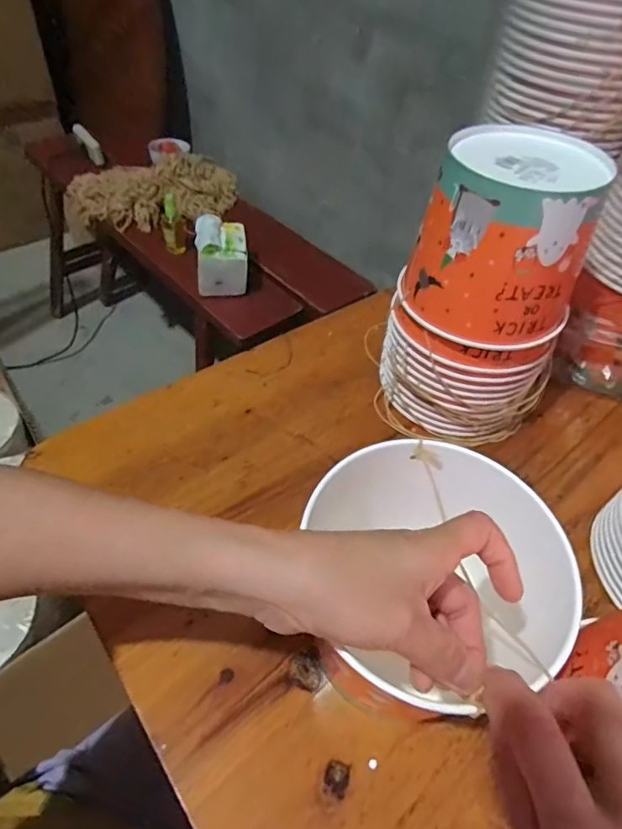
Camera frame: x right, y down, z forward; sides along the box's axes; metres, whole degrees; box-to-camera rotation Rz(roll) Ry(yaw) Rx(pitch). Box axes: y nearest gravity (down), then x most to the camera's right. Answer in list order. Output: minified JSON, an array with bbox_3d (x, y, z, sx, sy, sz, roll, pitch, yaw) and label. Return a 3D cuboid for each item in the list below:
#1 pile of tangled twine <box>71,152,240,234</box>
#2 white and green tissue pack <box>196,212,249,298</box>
[{"bbox_3d":[-0.373,-0.533,1.202,0.392,0.078,0.218,-9,51,-14],"label":"pile of tangled twine"},{"bbox_3d":[-0.176,-0.313,0.994,0.095,0.105,0.127,-4,50,-10],"label":"white and green tissue pack"}]

